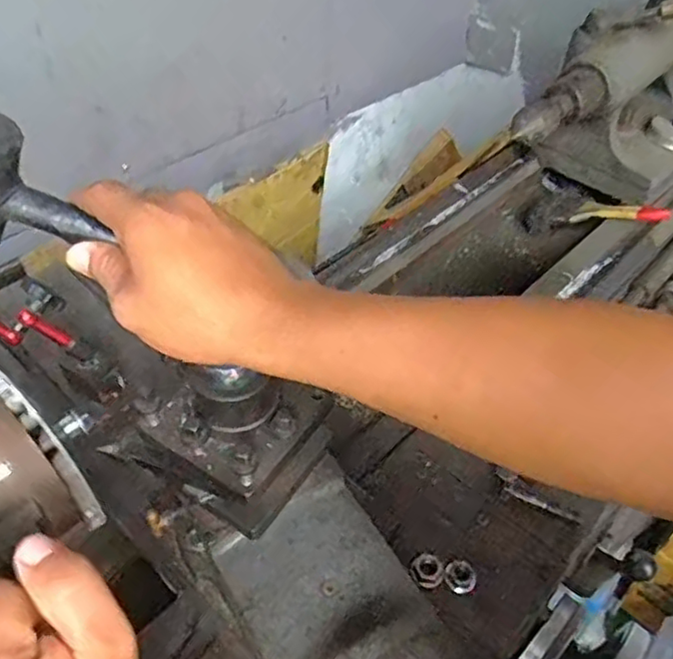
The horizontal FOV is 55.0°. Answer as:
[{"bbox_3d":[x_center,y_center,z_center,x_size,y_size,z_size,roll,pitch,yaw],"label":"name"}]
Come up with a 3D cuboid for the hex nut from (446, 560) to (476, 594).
[{"bbox_3d":[0.100,0.200,0.521,0.023,0.010,0.023,15,47,14],"label":"hex nut"}]

